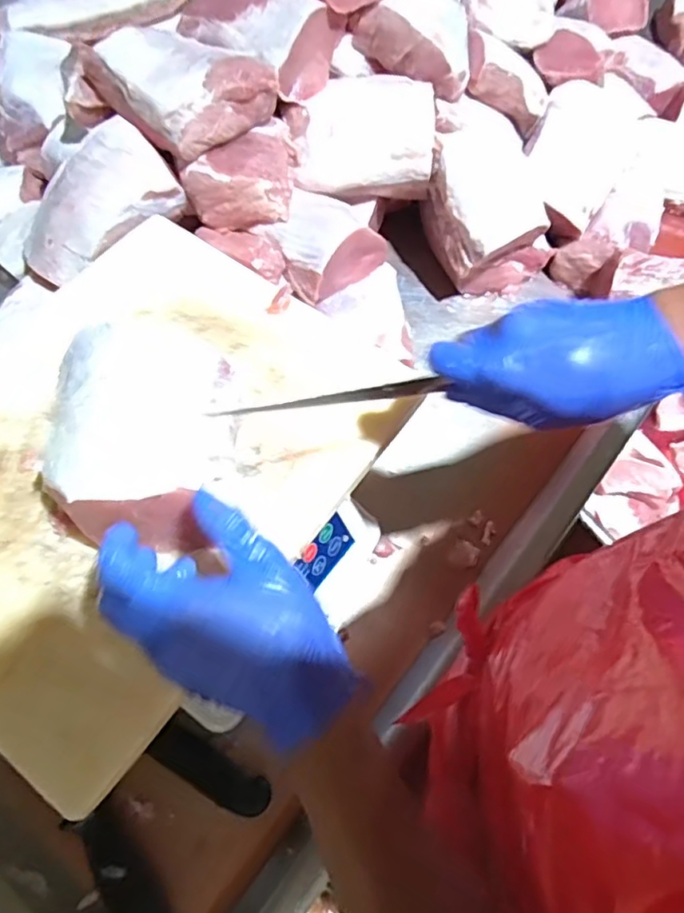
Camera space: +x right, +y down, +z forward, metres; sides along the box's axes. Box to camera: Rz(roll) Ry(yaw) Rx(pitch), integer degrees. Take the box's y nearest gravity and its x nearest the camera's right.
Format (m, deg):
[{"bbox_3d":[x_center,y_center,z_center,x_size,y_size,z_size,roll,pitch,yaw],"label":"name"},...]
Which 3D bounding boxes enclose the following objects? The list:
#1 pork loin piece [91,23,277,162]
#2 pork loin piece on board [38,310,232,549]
[{"bbox_3d":[-0.170,-0.400,0.626,0.125,0.055,0.180,-40,73,-20],"label":"pork loin piece"},{"bbox_3d":[-0.135,-0.020,0.418,0.114,0.066,0.154,0,64,-3],"label":"pork loin piece on board"}]

